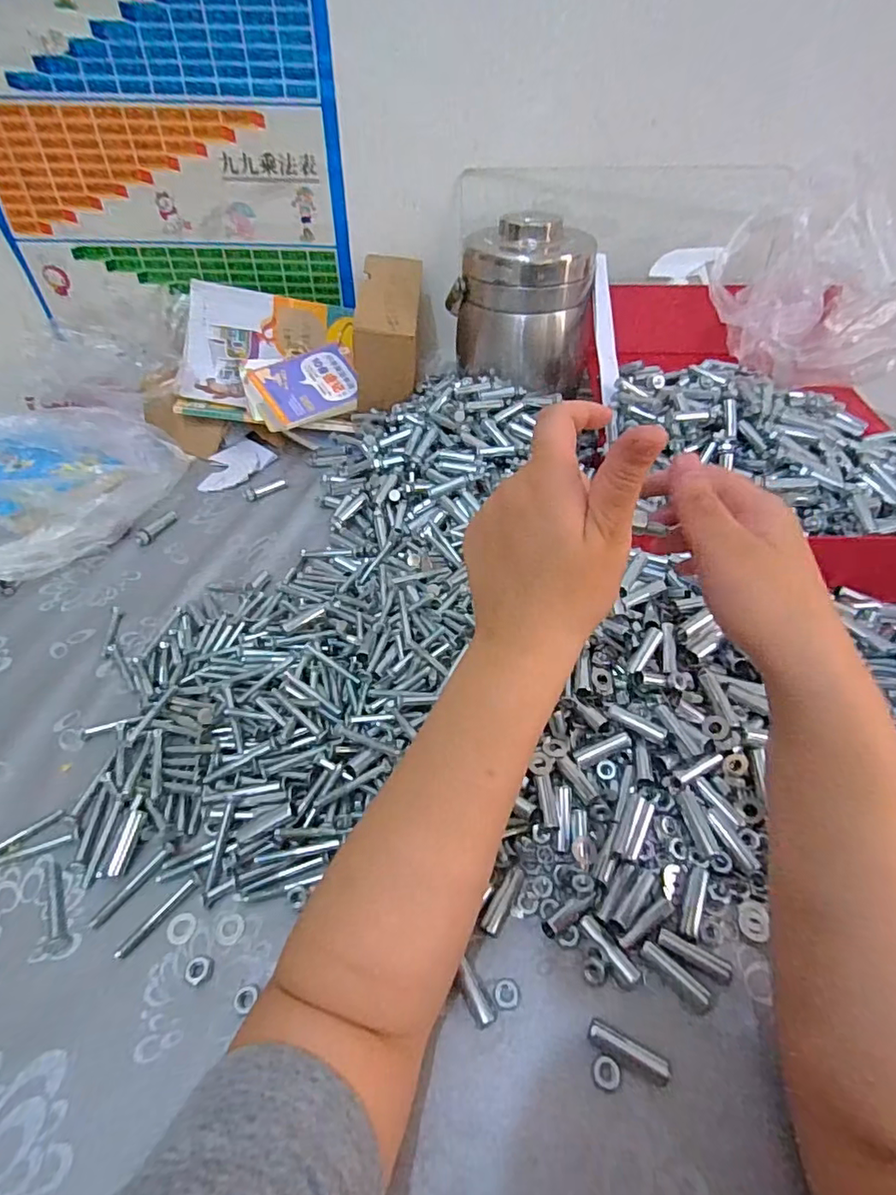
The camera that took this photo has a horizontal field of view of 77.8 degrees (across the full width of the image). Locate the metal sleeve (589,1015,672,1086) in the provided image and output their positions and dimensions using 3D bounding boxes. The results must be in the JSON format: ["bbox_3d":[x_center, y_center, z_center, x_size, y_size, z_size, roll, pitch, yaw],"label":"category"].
[{"bbox_3d":[0.092,0.230,0.281,0.040,0.009,0.012,19,48,20],"label":"metal sleeve"}]

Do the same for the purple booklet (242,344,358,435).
[{"bbox_3d":[-0.176,-0.265,0.695,0.131,0.015,0.094,-27,79,-23],"label":"purple booklet"}]

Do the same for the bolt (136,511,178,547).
[{"bbox_3d":[-0.315,-0.077,0.602,0.015,0.010,0.053,19,48,19],"label":"bolt"}]

